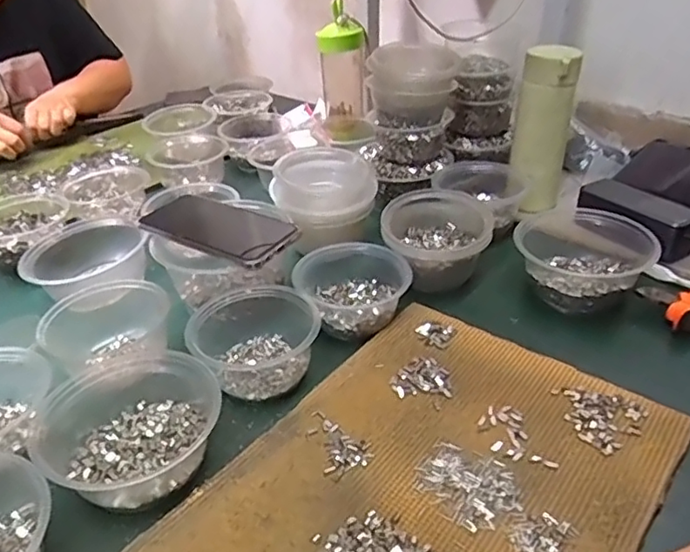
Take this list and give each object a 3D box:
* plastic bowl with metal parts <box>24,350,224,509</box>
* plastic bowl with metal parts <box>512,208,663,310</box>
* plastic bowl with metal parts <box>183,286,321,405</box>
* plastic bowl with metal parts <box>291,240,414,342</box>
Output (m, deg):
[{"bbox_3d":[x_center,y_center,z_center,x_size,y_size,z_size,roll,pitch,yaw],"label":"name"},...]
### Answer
[{"bbox_3d":[-0.169,0.113,0.465,0.134,0.049,0.133,-1,35,1],"label":"plastic bowl with metal parts"},{"bbox_3d":[0.257,-0.022,0.643,0.138,0.068,0.152,16,38,23],"label":"plastic bowl with metal parts"},{"bbox_3d":[-0.080,0.050,0.541,0.110,0.058,0.104,-1,35,1],"label":"plastic bowl with metal parts"},{"bbox_3d":[0.007,0.010,0.604,0.117,0.049,0.102,-2,35,-1],"label":"plastic bowl with metal parts"}]

